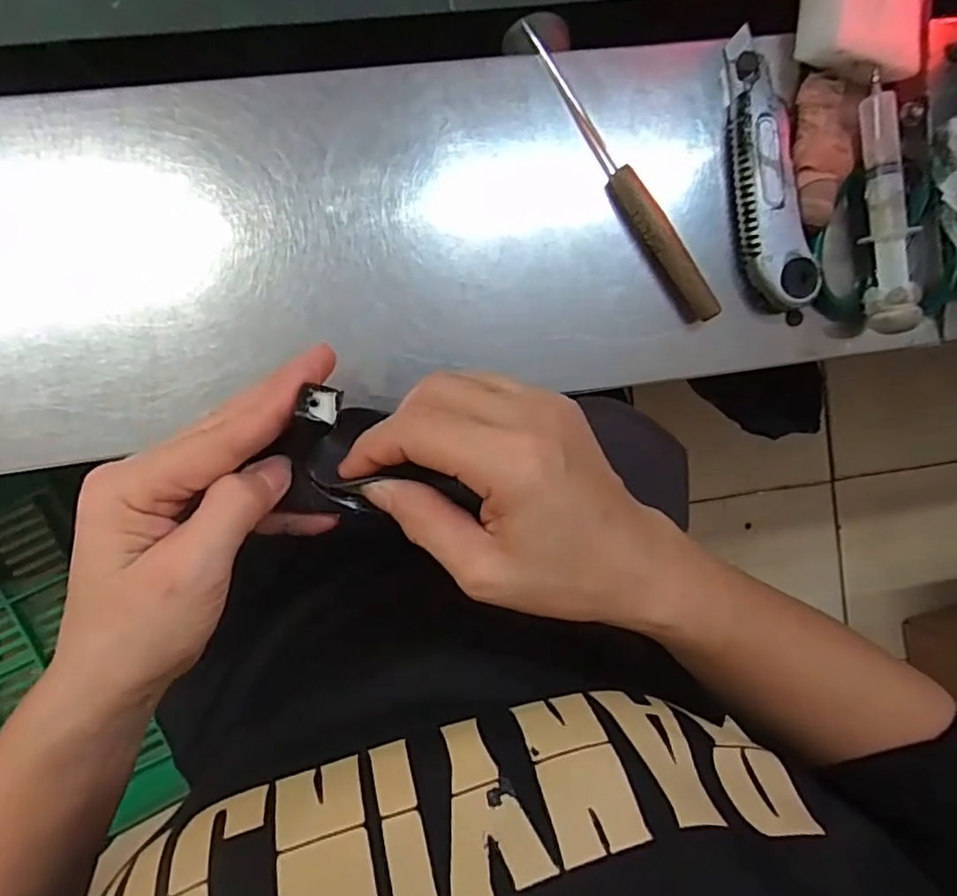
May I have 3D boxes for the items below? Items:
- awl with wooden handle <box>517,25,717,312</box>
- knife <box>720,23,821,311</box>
[{"bbox_3d":[0.082,-0.158,0.361,0.016,0.020,0.194,-33,96,-4],"label":"awl with wooden handle"},{"bbox_3d":[0.167,-0.163,0.370,0.038,0.026,0.160,-17,95,-5],"label":"knife"}]

